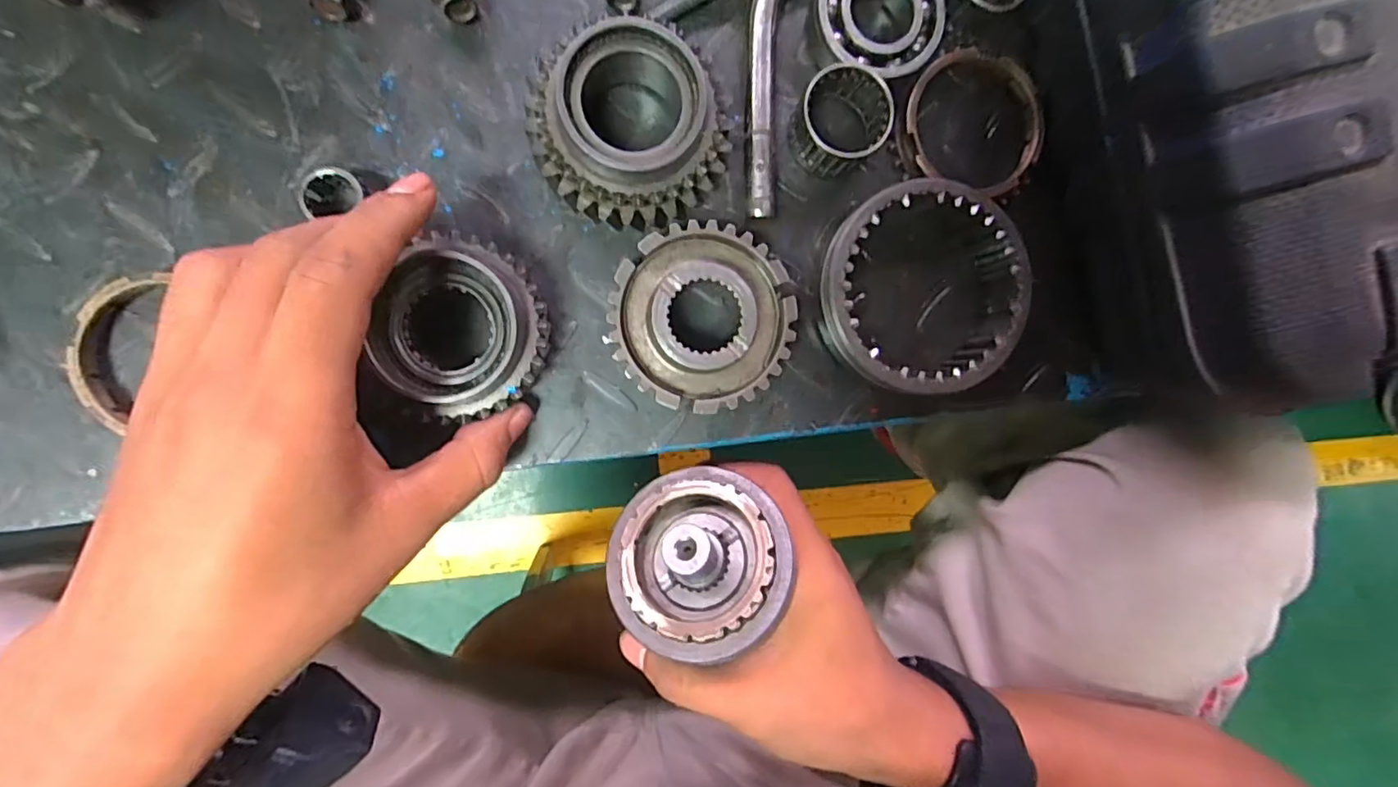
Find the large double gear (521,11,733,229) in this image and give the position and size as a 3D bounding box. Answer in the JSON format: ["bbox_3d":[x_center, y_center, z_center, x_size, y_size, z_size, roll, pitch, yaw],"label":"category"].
[{"bbox_3d":[-0.024,-0.096,0.215,0.065,0.033,0.067,0,92,-8],"label":"large double gear"}]

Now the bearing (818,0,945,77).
[{"bbox_3d":[0.070,-0.150,0.233,0.049,0.016,0.044,14,90,-8],"label":"bearing"}]

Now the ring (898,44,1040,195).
[{"bbox_3d":[0.111,-0.109,0.241,0.058,0.013,0.057,0,92,-8],"label":"ring"}]

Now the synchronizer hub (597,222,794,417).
[{"bbox_3d":[0.001,-0.028,0.224,0.068,0.025,0.067,0,92,-8],"label":"synchronizer hub"}]

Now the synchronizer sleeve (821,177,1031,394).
[{"bbox_3d":[0.086,-0.041,0.234,0.081,0.025,0.080,-3,92,-8],"label":"synchronizer sleeve"}]

